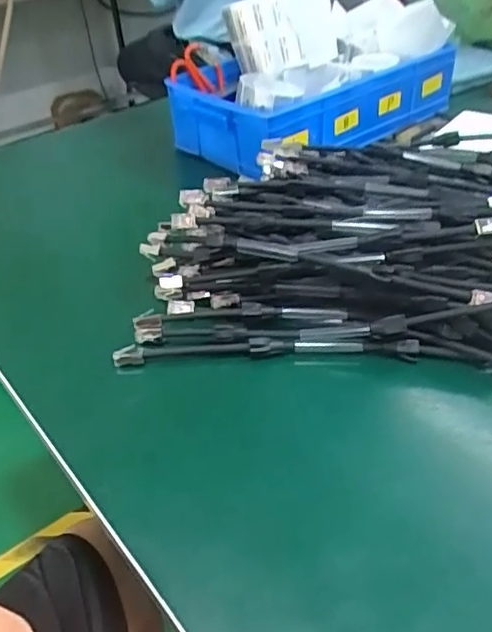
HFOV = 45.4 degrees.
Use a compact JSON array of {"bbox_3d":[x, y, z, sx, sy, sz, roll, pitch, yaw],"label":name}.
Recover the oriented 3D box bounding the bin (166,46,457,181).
[{"bbox_3d":[0.094,-0.281,0.757,0.332,0.081,0.193,-23,42,-20],"label":"bin"}]

